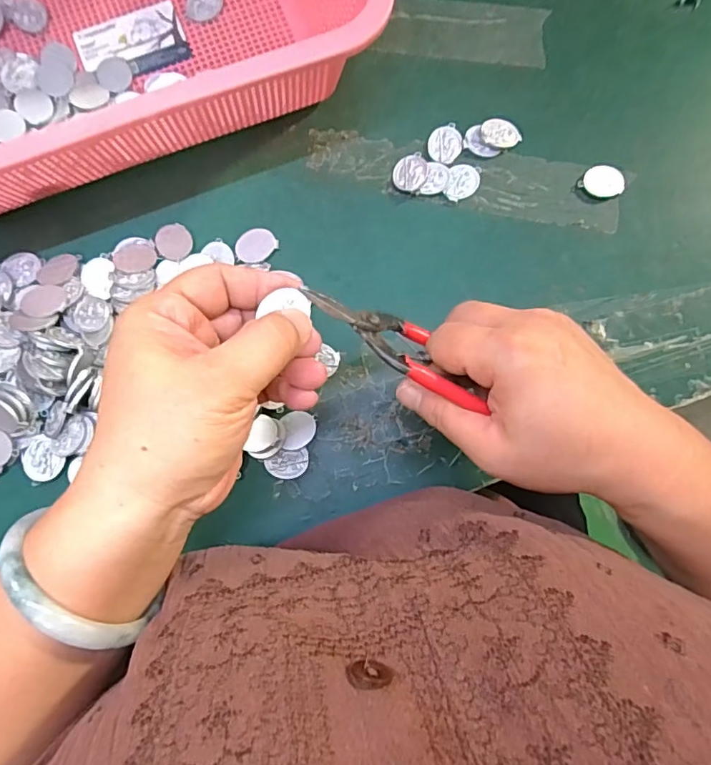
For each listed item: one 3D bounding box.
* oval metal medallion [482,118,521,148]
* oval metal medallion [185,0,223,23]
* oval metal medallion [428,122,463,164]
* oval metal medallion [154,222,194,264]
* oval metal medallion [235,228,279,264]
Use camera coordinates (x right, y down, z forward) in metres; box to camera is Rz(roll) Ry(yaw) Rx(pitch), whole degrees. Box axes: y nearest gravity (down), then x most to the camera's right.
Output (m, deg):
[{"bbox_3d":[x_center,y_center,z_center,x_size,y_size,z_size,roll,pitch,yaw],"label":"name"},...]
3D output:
[{"bbox_3d":[0.094,-0.160,0.330,0.025,0.004,0.018,7,81,1],"label":"oval metal medallion"},{"bbox_3d":[-0.099,-0.248,0.337,0.025,0.004,0.019,-36,83,-6],"label":"oval metal medallion"},{"bbox_3d":[0.058,-0.154,0.328,0.020,0.004,0.027,11,81,1],"label":"oval metal medallion"},{"bbox_3d":[-0.112,-0.087,0.318,0.022,0.004,0.027,-30,73,-18],"label":"oval metal medallion"},{"bbox_3d":[-0.062,-0.085,0.319,0.026,0.004,0.022,-40,83,-6],"label":"oval metal medallion"}]

